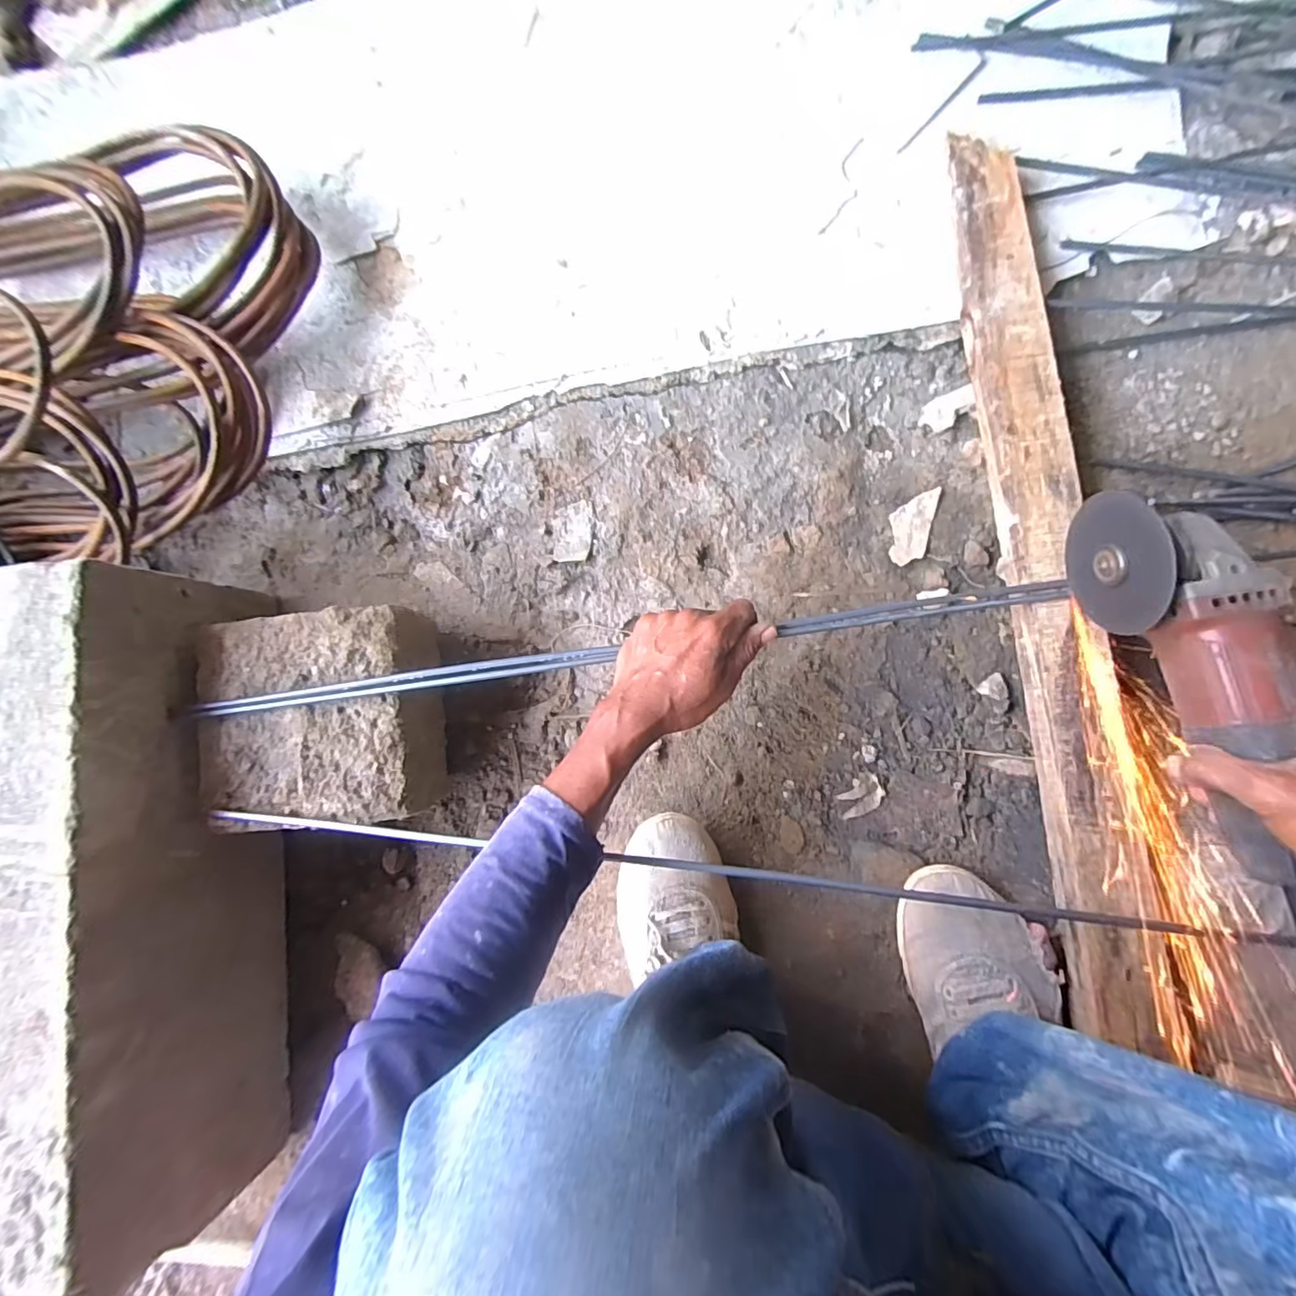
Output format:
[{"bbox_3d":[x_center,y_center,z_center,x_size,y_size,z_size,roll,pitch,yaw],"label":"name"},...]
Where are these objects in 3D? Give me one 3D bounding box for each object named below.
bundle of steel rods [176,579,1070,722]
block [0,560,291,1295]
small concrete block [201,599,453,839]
[{"bbox_3d":[-0.043,0.006,0.487,0.775,0.027,0.020,-8,87,4],"label":"bundle of steel rods"},{"bbox_3d":[-0.461,0.222,0.506,0.139,0.186,0.581,-3,86,10],"label":"block"},{"bbox_3d":[-0.314,0.068,0.557,0.206,0.111,0.199,-6,85,10],"label":"small concrete block"}]

